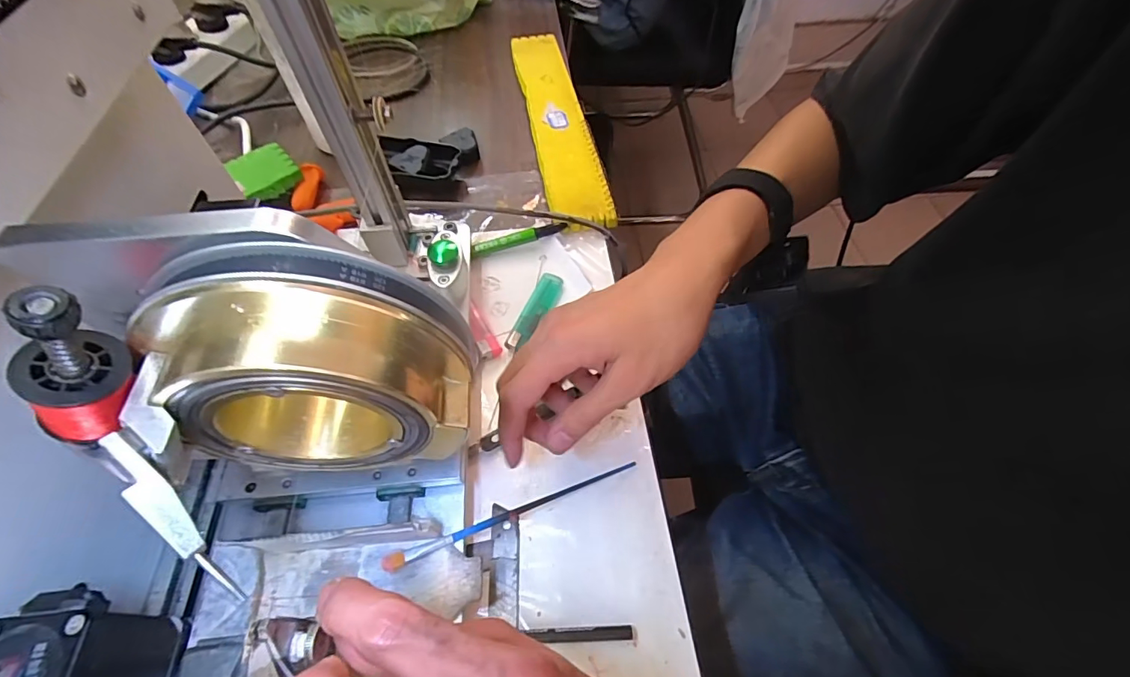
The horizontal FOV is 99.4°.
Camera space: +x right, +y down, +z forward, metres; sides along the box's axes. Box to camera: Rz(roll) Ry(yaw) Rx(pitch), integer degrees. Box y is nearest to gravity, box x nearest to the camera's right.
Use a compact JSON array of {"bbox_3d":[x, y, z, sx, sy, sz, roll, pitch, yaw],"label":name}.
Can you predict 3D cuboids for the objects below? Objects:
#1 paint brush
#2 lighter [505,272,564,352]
[{"bbox_3d":[-0.028,0.107,0.299,0.163,0.007,0.008,-15,58,-24],"label":"paint brush"},{"bbox_3d":[-0.024,-0.021,0.393,0.018,0.012,0.078,21,60,13],"label":"lighter"}]

